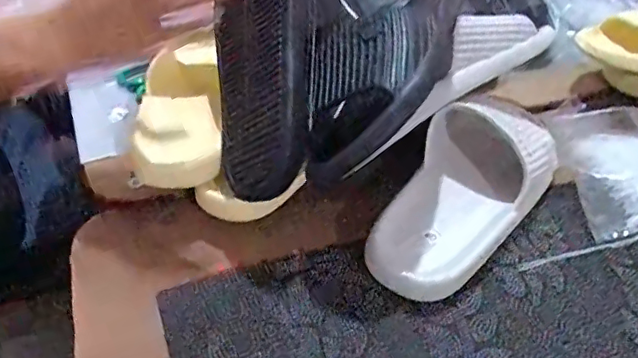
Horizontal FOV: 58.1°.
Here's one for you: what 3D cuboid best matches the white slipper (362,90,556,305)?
[{"bbox_3d":[0.125,0.006,0.476,0.101,0.068,0.225,23,46,23],"label":"white slipper"}]

